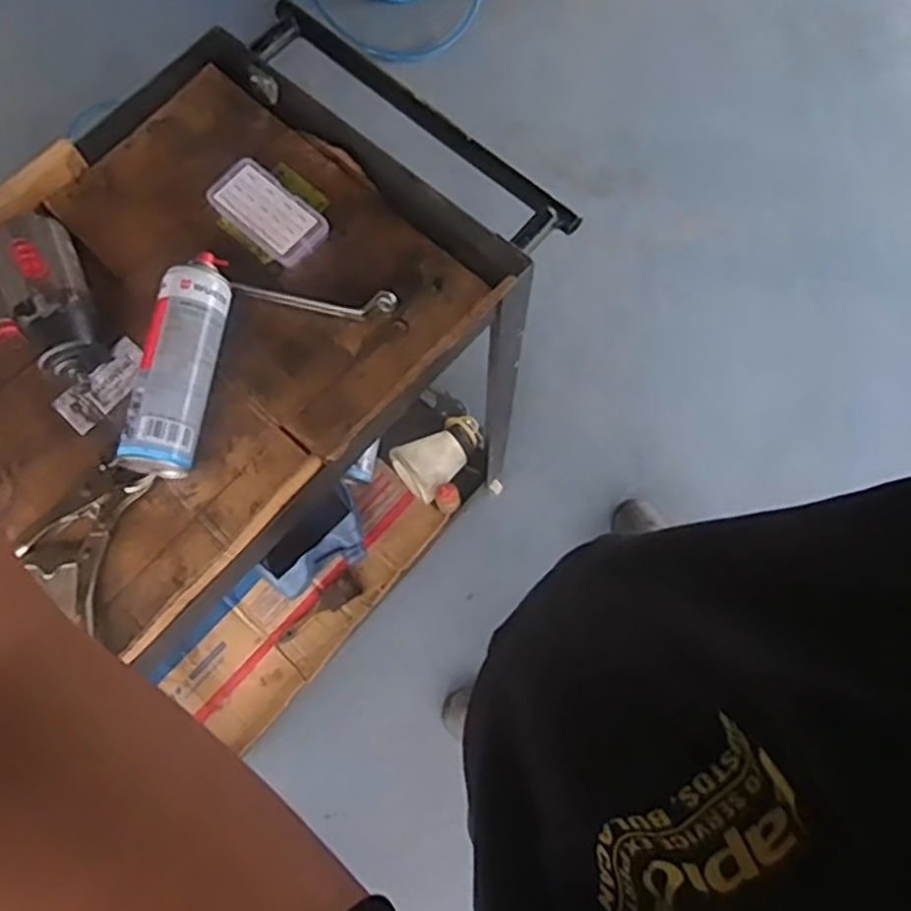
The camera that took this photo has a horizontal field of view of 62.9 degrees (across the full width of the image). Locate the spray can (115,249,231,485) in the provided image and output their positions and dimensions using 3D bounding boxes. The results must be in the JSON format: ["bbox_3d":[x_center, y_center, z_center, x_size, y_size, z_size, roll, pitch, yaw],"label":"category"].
[{"bbox_3d":[-0.261,-0.092,0.715,0.065,0.064,0.218,7,74,3],"label":"spray can"}]

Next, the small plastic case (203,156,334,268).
[{"bbox_3d":[-0.198,-0.257,0.786,0.126,0.027,0.066,42,78,12],"label":"small plastic case"}]

